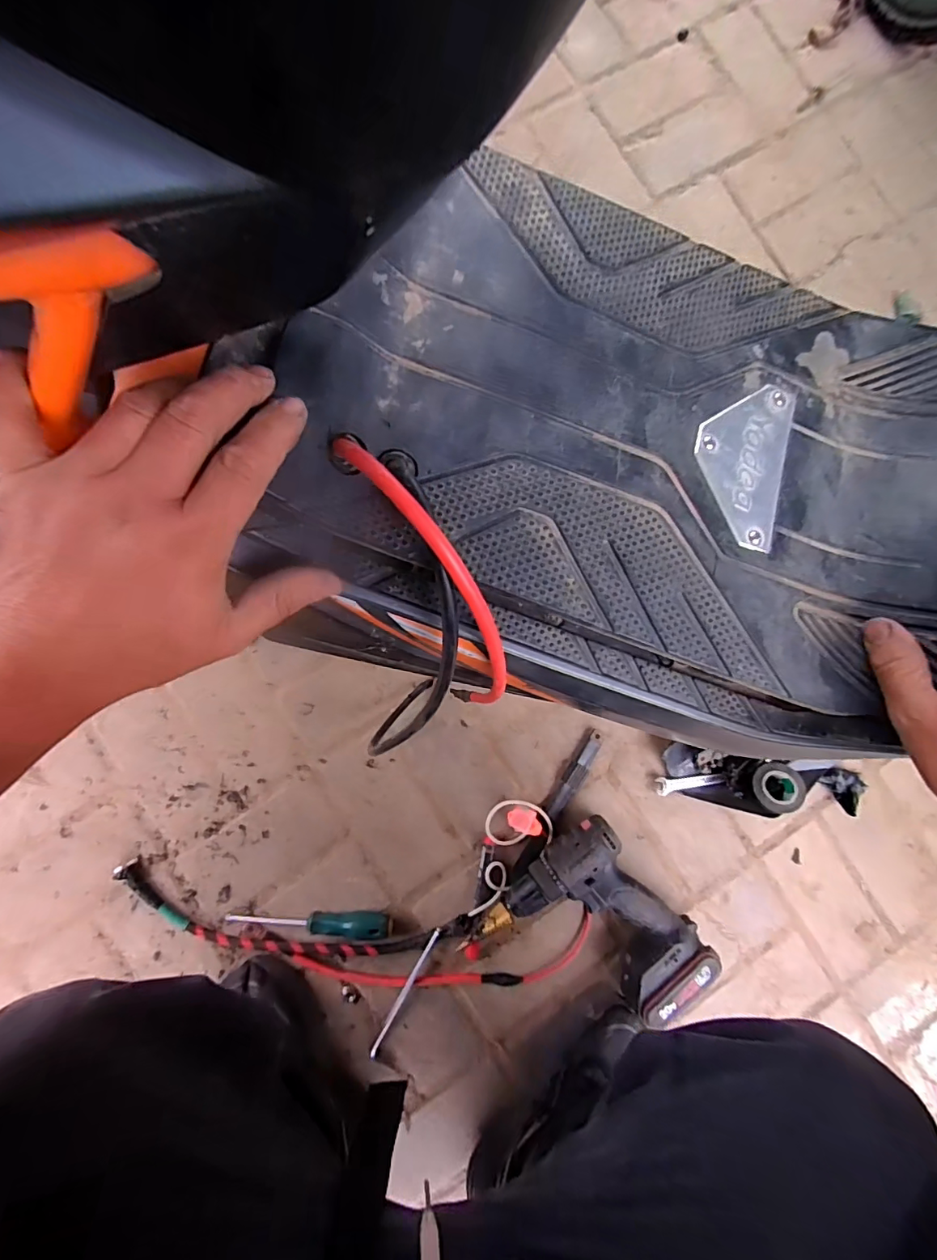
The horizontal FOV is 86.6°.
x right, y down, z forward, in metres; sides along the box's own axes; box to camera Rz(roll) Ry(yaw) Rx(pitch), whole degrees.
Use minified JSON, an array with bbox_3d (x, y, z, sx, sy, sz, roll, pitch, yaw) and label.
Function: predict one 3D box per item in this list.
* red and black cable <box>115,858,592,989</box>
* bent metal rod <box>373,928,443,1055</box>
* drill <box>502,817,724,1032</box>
[{"bbox_3d":[-0.132,0.368,0.594,0.559,0.021,0.107,9,86,-4],"label":"red and black cable"},{"bbox_3d":[-0.074,0.431,0.591,0.010,0.013,0.162,29,85,-2],"label":"bent metal rod"},{"bbox_3d":[0.180,0.348,0.591,0.193,0.081,0.140,45,84,0],"label":"drill"}]

